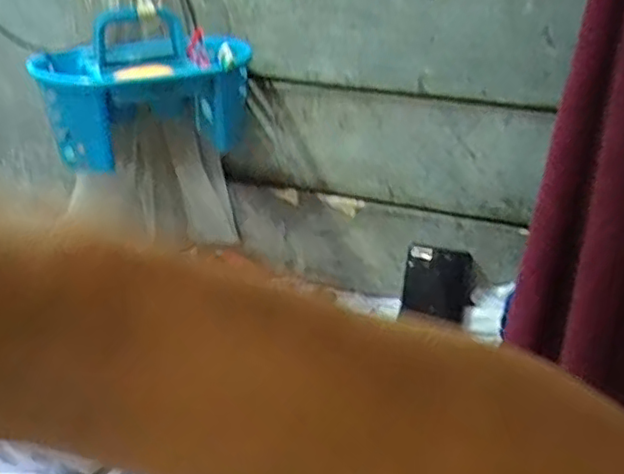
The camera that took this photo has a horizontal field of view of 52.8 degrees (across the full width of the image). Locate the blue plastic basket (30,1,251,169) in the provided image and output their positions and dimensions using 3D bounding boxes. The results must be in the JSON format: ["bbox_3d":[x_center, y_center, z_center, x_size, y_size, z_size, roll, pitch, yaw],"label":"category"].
[{"bbox_3d":[-0.188,-0.173,0.718,0.223,0.156,0.142,0,22,-10],"label":"blue plastic basket"}]

